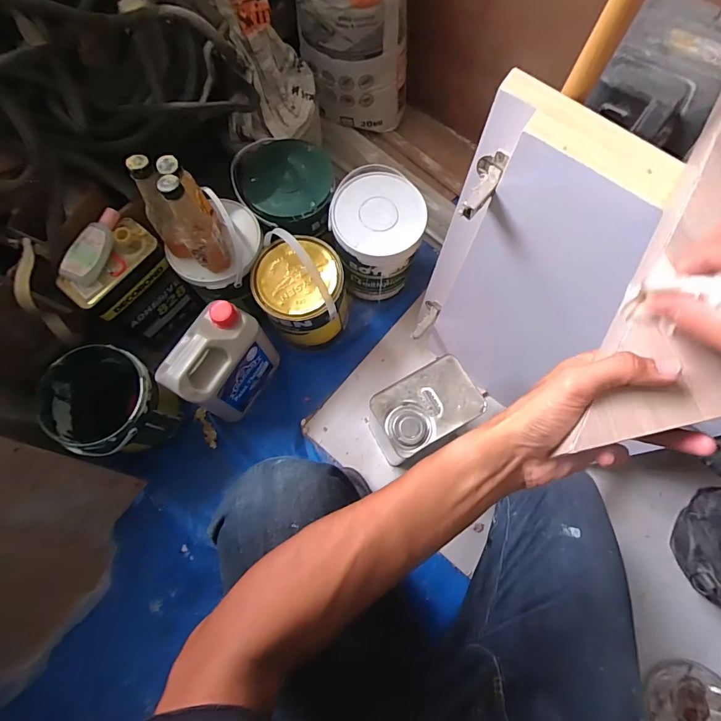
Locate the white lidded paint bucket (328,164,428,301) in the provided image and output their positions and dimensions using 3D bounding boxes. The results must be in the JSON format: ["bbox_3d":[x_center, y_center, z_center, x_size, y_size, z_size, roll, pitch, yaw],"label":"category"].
[{"bbox_3d":[0.033,-0.250,0.836,0.163,0.204,0.193,-1,73,1],"label":"white lidded paint bucket"}]

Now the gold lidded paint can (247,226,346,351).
[{"bbox_3d":[-0.109,-0.127,0.770,0.154,0.268,0.154,0,73,1],"label":"gold lidded paint can"}]

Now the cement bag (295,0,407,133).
[{"bbox_3d":[-0.010,-0.668,0.858,0.223,0.358,0.128,-7,73,-1],"label":"cement bag"}]

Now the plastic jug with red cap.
[{"bbox_3d":[-0.249,0.005,0.763,0.108,0.217,0.171,30,76,10],"label":"plastic jug with red cap"}]

